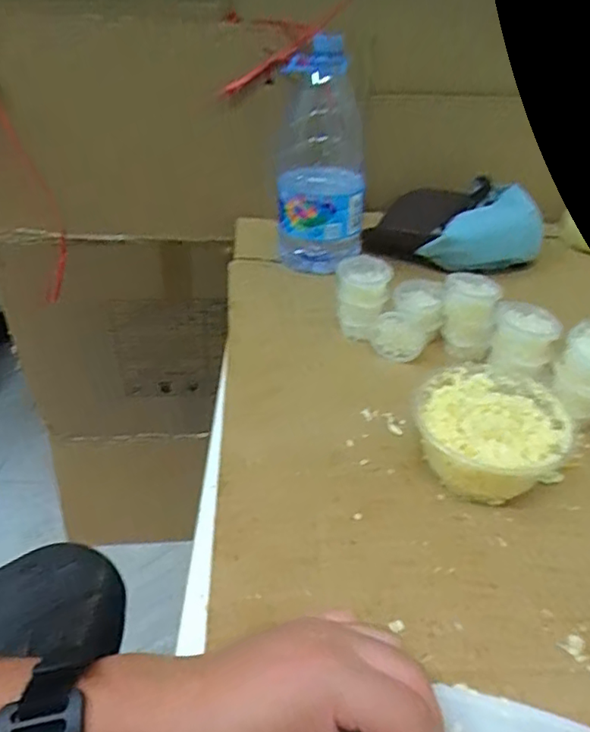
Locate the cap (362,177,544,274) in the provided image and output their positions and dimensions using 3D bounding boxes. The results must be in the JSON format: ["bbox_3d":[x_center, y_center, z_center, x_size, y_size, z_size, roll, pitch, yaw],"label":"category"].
[{"bbox_3d":[0.197,-0.171,0.724,0.200,0.077,0.155,15,36,16],"label":"cap"}]

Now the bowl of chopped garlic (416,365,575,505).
[{"bbox_3d":[0.140,0.050,0.423,0.103,0.064,0.096,2,35,-2],"label":"bowl of chopped garlic"}]

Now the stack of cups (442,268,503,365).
[{"bbox_3d":[0.160,-0.045,0.544,0.047,0.073,0.047,12,35,12],"label":"stack of cups"}]

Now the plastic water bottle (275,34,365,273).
[{"bbox_3d":[0.030,-0.224,0.654,0.097,0.241,0.072,3,35,0],"label":"plastic water bottle"}]

